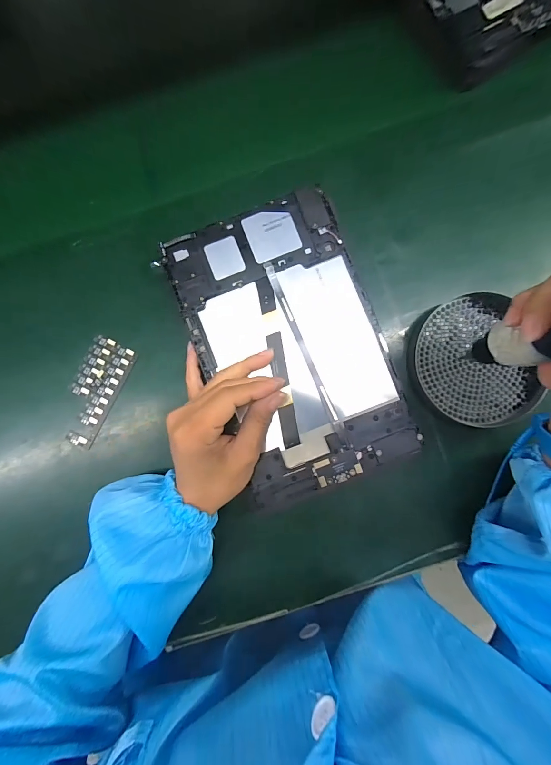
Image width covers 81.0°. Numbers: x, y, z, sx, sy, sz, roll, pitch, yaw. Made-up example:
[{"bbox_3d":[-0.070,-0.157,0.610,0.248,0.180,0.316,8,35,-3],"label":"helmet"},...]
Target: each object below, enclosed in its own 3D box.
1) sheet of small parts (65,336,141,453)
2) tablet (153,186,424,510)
[{"bbox_3d":[-0.167,0.008,0.298,0.040,0.006,0.097,27,90,2],"label":"sheet of small parts"},{"bbox_3d":[0.014,-0.030,0.273,0.146,0.010,0.235,-22,88,1],"label":"tablet"}]

